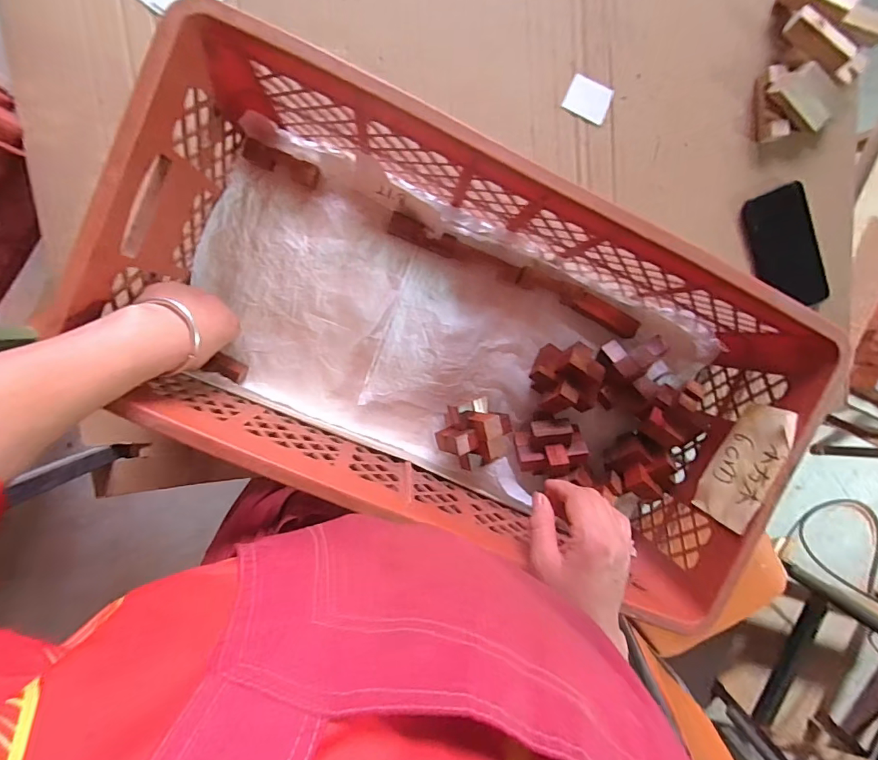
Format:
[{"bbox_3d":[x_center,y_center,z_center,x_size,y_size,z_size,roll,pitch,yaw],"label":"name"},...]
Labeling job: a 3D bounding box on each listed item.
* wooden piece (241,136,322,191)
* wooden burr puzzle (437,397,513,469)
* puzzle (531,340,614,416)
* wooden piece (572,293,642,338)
[{"bbox_3d":[-0.175,-0.242,0.499,0.085,0.018,0.025,23,92,-6],"label":"wooden piece"},{"bbox_3d":[0.040,0.061,0.519,0.083,0.064,0.073,-13,95,-4],"label":"wooden burr puzzle"},{"bbox_3d":[0.149,-0.002,0.518,0.082,0.071,0.075,0,94,-5],"label":"puzzle"},{"bbox_3d":[0.205,-0.080,0.546,0.084,0.020,0.023,31,91,-6],"label":"wooden piece"}]

